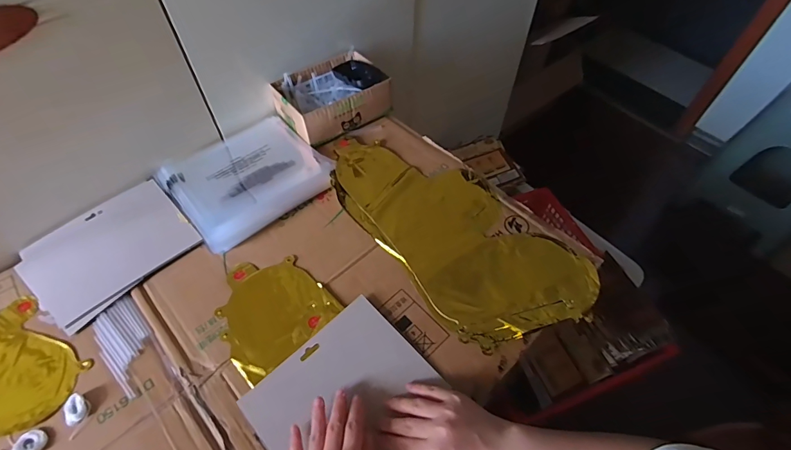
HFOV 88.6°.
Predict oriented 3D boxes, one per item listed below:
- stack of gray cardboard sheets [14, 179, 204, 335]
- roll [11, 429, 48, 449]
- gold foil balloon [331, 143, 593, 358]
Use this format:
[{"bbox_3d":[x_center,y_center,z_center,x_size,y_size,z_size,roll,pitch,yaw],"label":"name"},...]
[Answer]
[{"bbox_3d":[-0.419,0.031,0.596,0.176,0.008,0.207,37,62,22],"label":"stack of gray cardboard sheets"},{"bbox_3d":[-0.399,0.239,0.442,0.031,0.006,0.028,-36,62,-23],"label":"roll"},{"bbox_3d":[0.079,-0.001,0.629,0.211,0.024,0.432,-34,62,-22],"label":"gold foil balloon"}]

